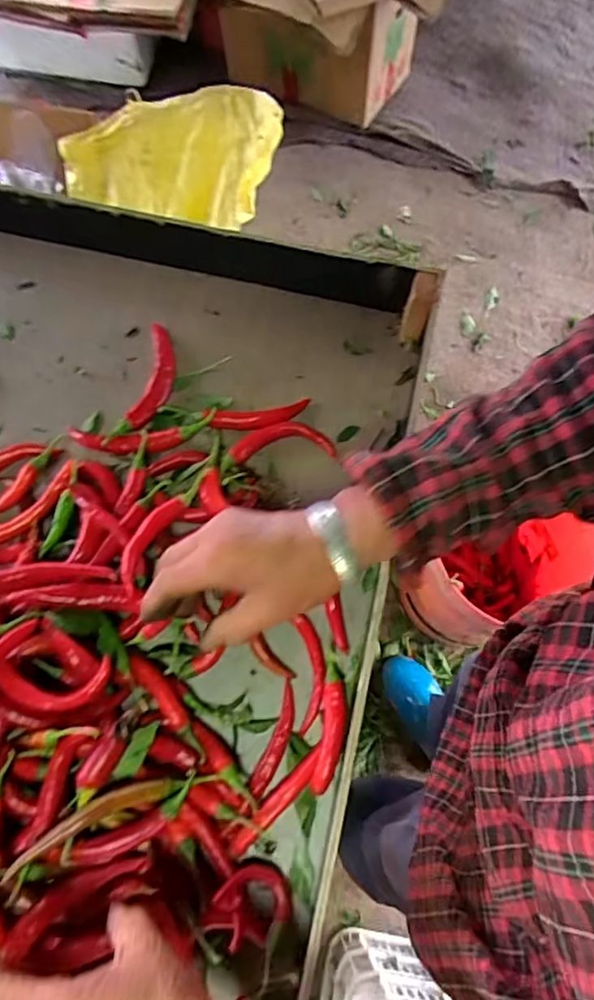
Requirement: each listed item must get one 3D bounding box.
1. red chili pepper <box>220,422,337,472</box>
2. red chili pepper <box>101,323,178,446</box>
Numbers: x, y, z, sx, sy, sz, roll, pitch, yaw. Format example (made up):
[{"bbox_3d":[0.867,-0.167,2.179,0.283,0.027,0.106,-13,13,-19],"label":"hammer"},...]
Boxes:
[{"bbox_3d":[-0.020,-0.054,0.543,0.106,0.019,0.041,-9,70,-7],"label":"red chili pepper"},{"bbox_3d":[-0.141,-0.111,0.561,0.036,0.023,0.129,15,69,2],"label":"red chili pepper"}]

